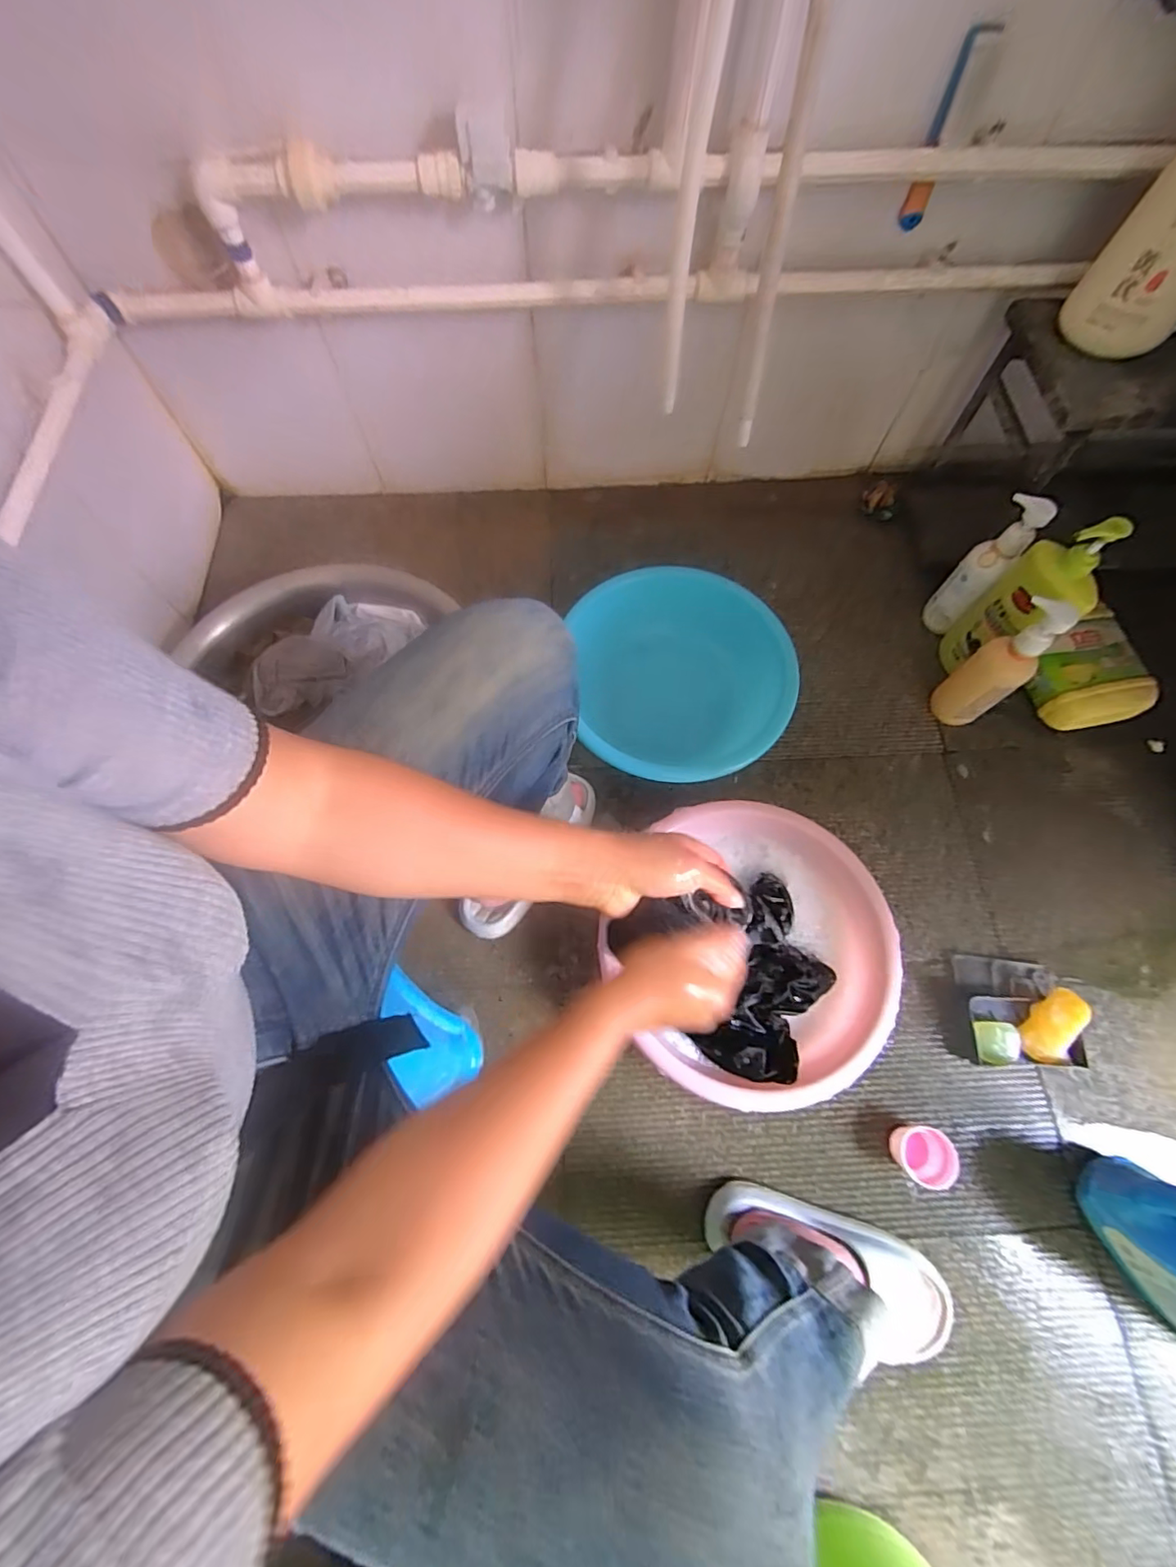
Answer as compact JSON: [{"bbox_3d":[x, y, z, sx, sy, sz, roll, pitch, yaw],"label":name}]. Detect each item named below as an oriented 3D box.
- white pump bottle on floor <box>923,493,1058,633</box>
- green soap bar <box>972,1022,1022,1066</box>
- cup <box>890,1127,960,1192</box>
[{"bbox_3d":[0.587,-0.320,0.846,0.047,0.234,0.057,-43,73,-14],"label":"white pump bottle on floor"},{"bbox_3d":[0.522,0.332,0.717,0.047,0.021,0.050,2,69,3],"label":"green soap bar"},{"bbox_3d":[0.398,0.440,0.666,0.058,0.046,0.059,-1,69,1],"label":"cup"}]

